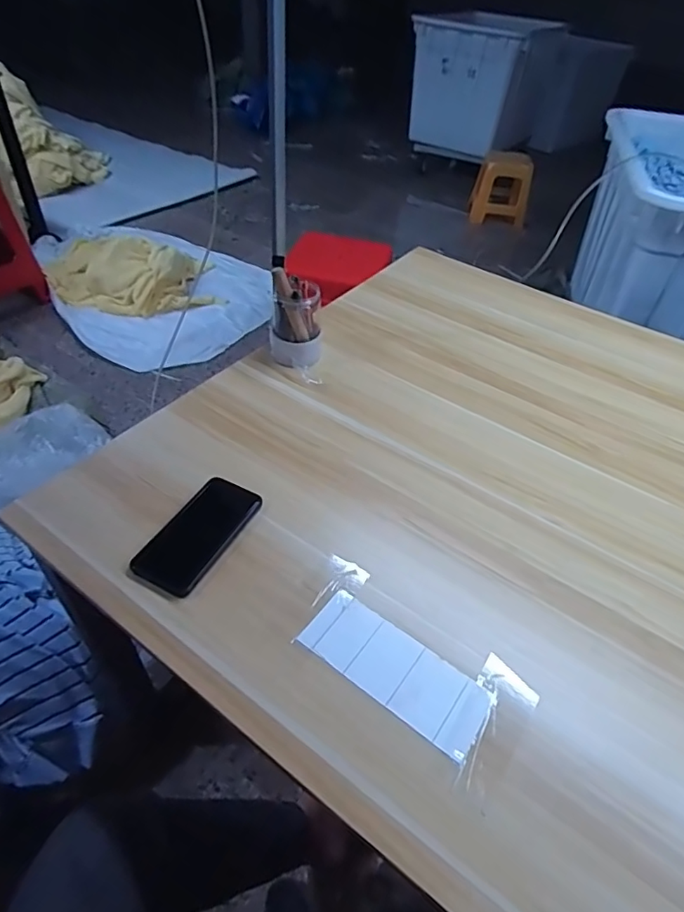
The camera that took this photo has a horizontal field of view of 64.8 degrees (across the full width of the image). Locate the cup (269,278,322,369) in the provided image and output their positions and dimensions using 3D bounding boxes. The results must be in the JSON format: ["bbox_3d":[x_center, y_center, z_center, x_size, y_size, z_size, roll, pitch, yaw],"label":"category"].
[{"bbox_3d":[-0.072,-0.208,0.842,0.078,0.116,0.084,3,46,-3],"label":"cup"}]

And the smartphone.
[{"bbox_3d":[-0.165,0.087,0.627,0.076,0.012,0.152,23,48,17],"label":"smartphone"}]

